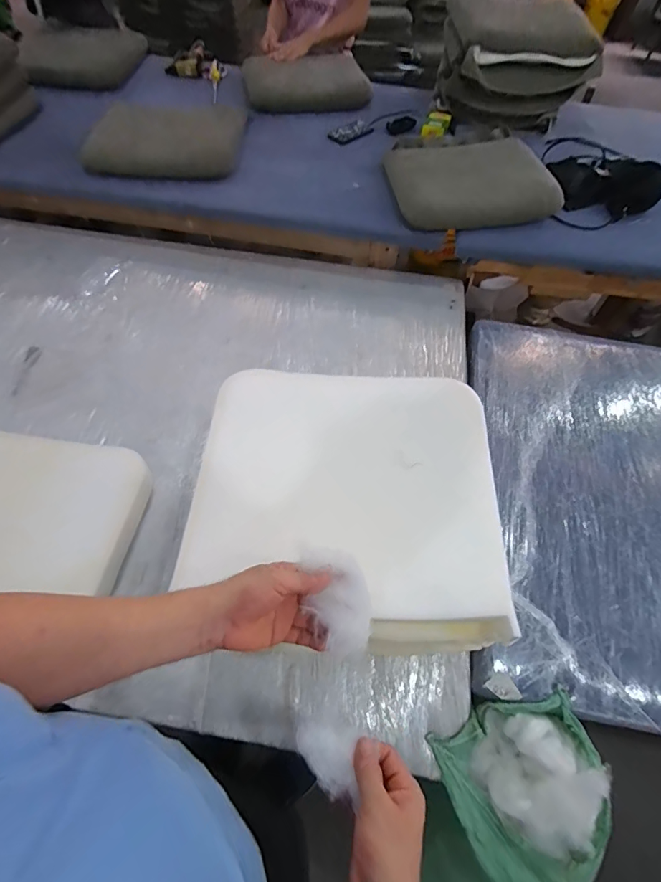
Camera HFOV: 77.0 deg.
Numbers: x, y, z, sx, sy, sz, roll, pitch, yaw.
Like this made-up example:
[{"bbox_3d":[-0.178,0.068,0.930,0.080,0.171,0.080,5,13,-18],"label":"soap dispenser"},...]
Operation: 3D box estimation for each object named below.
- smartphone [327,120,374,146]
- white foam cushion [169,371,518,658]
[{"bbox_3d":[0.072,-1.027,1.382,0.162,0.016,0.076,-39,67,-22],"label":"smartphone"},{"bbox_3d":[0.014,0.083,0.638,0.442,0.090,0.402,3,59,0],"label":"white foam cushion"}]

